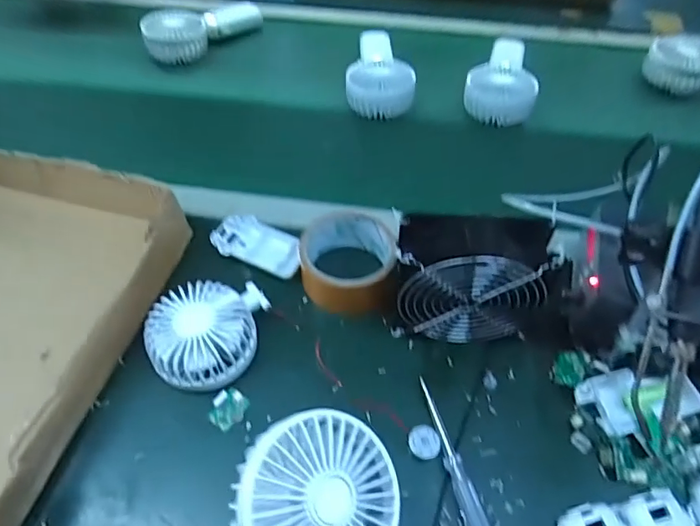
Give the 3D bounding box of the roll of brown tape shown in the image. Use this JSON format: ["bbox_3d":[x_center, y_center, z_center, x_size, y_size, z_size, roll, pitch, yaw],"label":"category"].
[{"bbox_3d":[-0.002,-0.007,0.471,0.088,0.041,0.095,1,52,-1],"label":"roll of brown tape"}]

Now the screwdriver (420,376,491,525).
[{"bbox_3d":[0.079,0.153,0.377,0.016,0.012,0.138,-13,54,-11],"label":"screwdriver"}]

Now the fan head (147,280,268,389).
[{"bbox_3d":[-0.120,0.059,0.423,0.094,0.035,0.086,1,52,-1],"label":"fan head"}]

